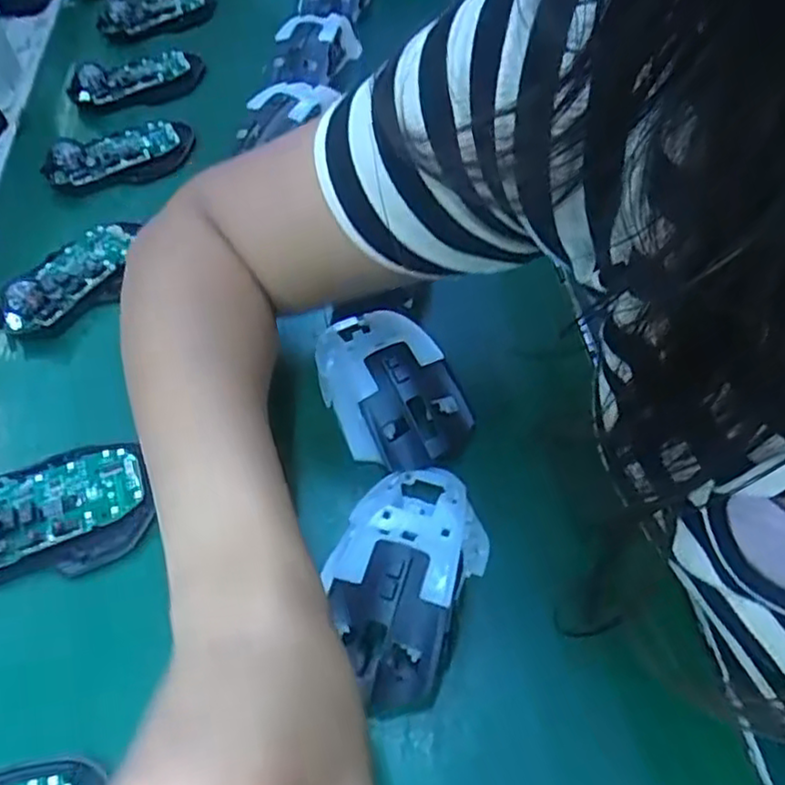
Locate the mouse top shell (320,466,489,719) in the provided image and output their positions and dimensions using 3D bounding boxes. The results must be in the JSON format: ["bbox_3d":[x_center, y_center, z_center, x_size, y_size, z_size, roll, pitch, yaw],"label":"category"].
[{"bbox_3d":[0.004,0.084,0.320,0.067,0.046,0.105,17,56,15],"label":"mouse top shell"}]

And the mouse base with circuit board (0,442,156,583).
[{"bbox_3d":[-0.182,0.062,0.362,0.103,0.027,0.074,-19,54,-11],"label":"mouse base with circuit board"}]

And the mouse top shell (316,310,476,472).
[{"bbox_3d":[-0.005,-0.009,0.379,0.062,0.034,0.107,-21,55,-12],"label":"mouse top shell"}]

